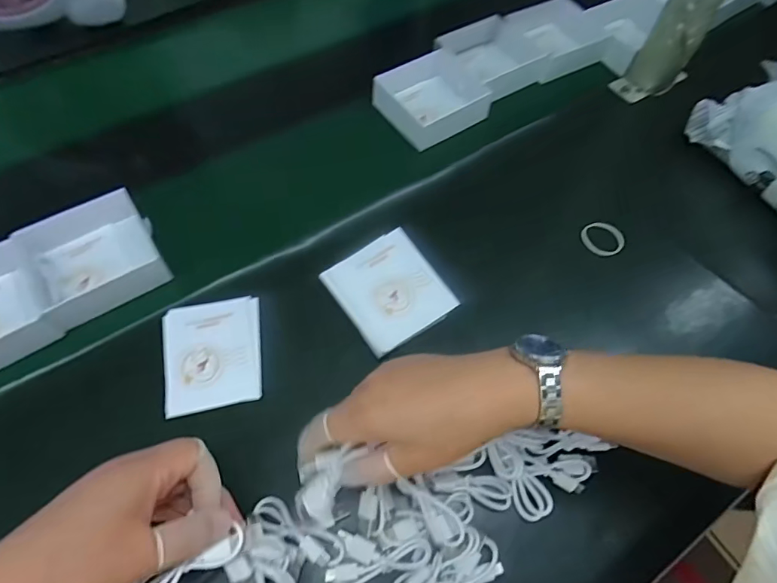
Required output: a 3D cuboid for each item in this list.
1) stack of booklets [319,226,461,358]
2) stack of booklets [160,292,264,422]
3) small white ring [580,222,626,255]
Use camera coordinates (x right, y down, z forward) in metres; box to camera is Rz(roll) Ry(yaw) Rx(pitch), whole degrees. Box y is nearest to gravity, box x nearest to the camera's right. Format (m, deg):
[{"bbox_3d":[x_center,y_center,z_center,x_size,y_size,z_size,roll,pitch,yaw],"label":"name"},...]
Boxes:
[{"bbox_3d":[0.001,-0.001,0.419,0.085,0.007,0.092,-32,73,-8],"label":"stack of booklets"},{"bbox_3d":[-0.149,0.052,0.405,0.079,0.007,0.095,-11,59,-7],"label":"stack of booklets"},{"bbox_3d":[0.216,-0.052,0.481,0.042,0.009,0.032,38,81,16],"label":"small white ring"}]

